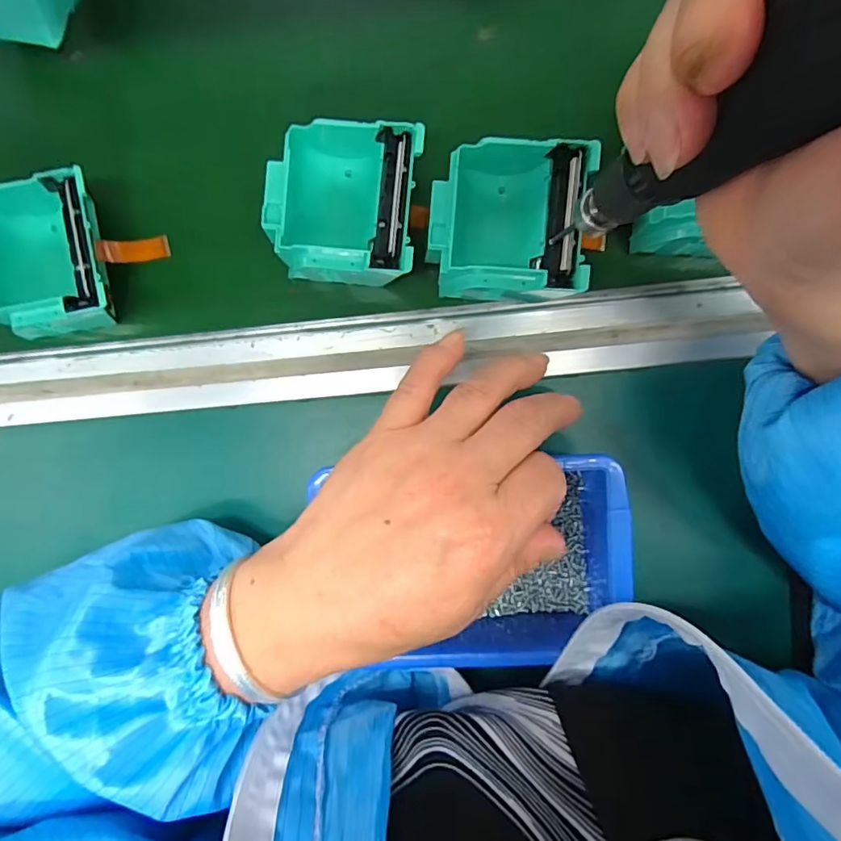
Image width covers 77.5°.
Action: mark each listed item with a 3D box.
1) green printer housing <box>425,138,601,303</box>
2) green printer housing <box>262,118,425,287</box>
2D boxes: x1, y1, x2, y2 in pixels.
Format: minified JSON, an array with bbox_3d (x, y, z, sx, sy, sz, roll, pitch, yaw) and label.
[{"bbox_3d":[0.045,-0.101,0.272,0.078,0.031,0.077,4,93,5],"label":"green printer housing"},{"bbox_3d":[-0.040,-0.111,0.277,0.080,0.036,0.081,5,93,5],"label":"green printer housing"}]

